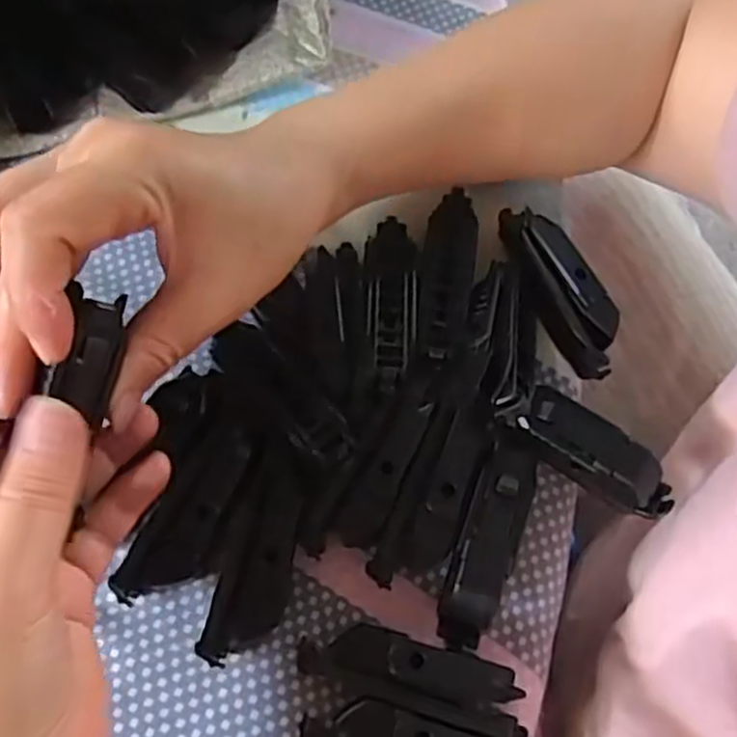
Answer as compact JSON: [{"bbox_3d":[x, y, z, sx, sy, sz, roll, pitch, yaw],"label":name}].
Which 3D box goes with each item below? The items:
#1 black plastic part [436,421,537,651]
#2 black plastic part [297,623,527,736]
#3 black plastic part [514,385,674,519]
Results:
[{"bbox_3d":[0.044,0.061,0.288,0.020,0.023,0.083,19,71,5],"label":"black plastic part"},{"bbox_3d":[0.015,0.106,0.272,0.077,0.022,0.022,17,70,4],"label":"black plastic part"},{"bbox_3d":[0.088,0.035,0.300,0.066,0.022,0.025,32,72,9],"label":"black plastic part"}]

